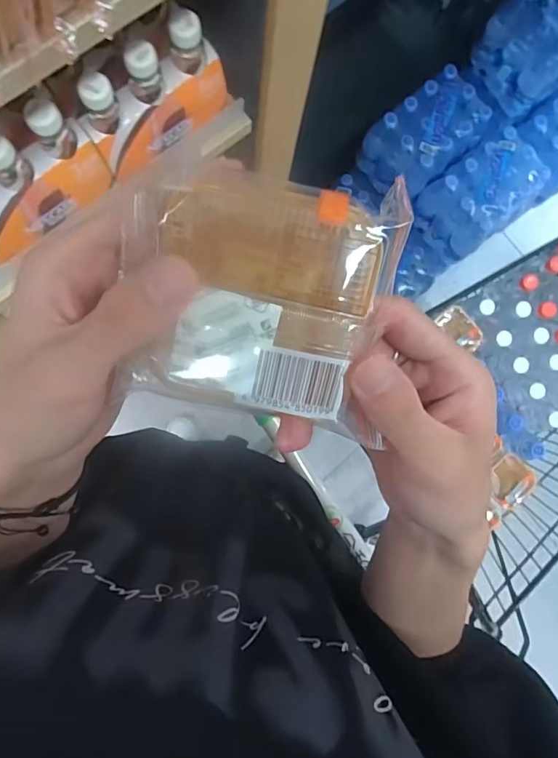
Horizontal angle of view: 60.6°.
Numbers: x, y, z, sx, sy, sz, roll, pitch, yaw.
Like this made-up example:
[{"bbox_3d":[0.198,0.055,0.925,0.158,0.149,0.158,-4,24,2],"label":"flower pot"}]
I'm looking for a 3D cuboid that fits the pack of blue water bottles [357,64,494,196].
[{"bbox_3d":[0.355,-0.586,1.175,0.247,0.172,0.180,-39,89,-7],"label":"pack of blue water bottles"}]

